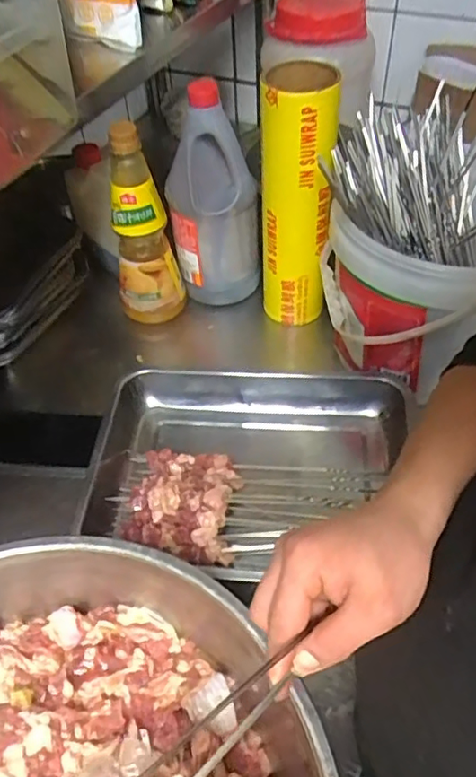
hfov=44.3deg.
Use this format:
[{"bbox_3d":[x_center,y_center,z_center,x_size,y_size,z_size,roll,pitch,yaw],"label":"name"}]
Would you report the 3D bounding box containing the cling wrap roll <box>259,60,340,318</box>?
[{"bbox_3d":[0.077,-0.229,0.742,0.085,0.315,0.085,-1,50,2],"label":"cling wrap roll"}]

